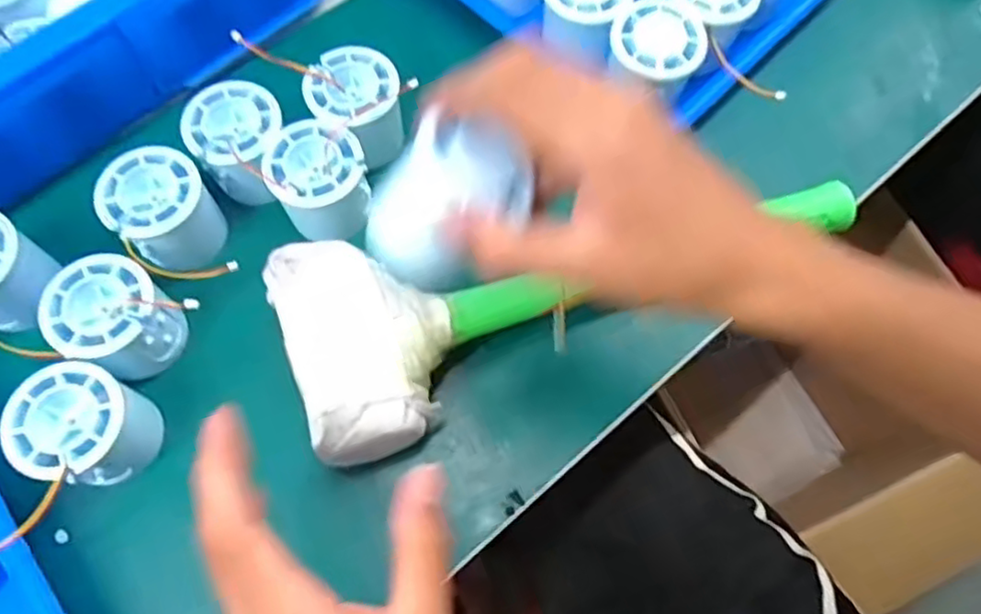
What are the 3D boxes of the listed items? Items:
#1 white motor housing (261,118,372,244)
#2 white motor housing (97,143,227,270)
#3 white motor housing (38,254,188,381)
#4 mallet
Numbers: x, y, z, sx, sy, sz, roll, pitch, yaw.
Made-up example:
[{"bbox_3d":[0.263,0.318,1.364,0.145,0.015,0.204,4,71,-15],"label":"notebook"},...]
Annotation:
[{"bbox_3d":[-0.099,-0.072,0.396,0.054,0.050,0.055,-11,69,-5],"label":"white motor housing"},{"bbox_3d":[-0.187,-0.053,0.389,0.052,0.057,0.056,0,69,0],"label":"white motor housing"},{"bbox_3d":[-0.201,0.007,0.362,0.055,0.056,0.053,0,69,0],"label":"white motor housing"},{"bbox_3d":[0.048,-0.025,0.371,0.331,0.073,0.116,-21,70,-8],"label":"mallet"}]

